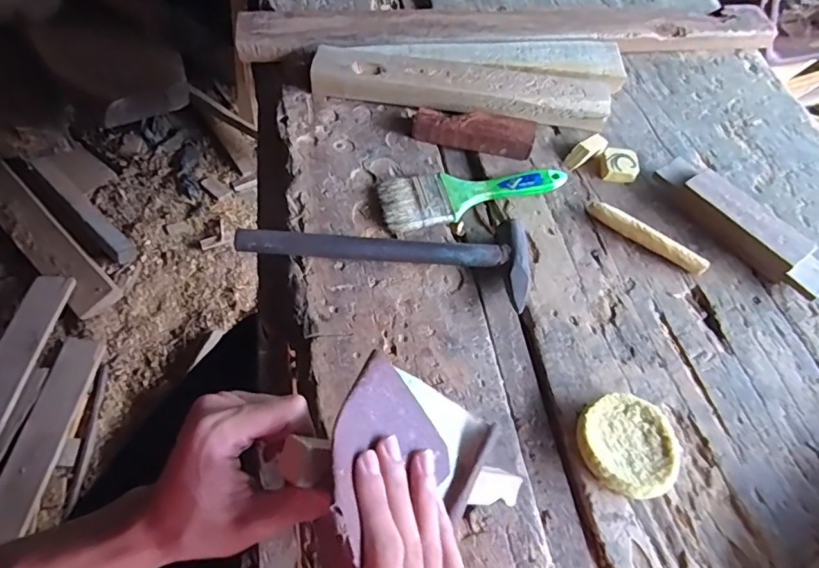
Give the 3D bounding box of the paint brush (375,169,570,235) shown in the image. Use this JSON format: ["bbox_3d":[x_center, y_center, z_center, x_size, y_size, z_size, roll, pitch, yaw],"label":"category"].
[{"bbox_3d":[0.066,-0.096,0.529,0.195,0.016,0.061,-13,60,-11],"label":"paint brush"}]

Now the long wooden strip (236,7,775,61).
[{"bbox_3d":[0.138,-0.330,0.669,0.688,0.032,0.085,-5,59,-7],"label":"long wooden strip"}]

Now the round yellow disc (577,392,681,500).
[{"bbox_3d":[0.169,0.125,0.402,0.076,0.020,0.074,2,59,-3],"label":"round yellow disc"}]

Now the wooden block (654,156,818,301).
[{"bbox_3d":[0.332,-0.061,0.513,0.049,0.031,0.184,-31,65,-21],"label":"wooden block"}]

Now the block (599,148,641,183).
[{"bbox_3d":[0.230,-0.129,0.562,0.038,0.016,0.039,5,58,-1],"label":"block"}]

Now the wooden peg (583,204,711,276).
[{"bbox_3d":[0.234,-0.047,0.509,0.122,0.019,0.016,34,62,16],"label":"wooden peg"}]

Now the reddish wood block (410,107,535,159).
[{"bbox_3d":[0.071,-0.168,0.568,0.130,0.029,0.034,14,59,4],"label":"reddish wood block"}]

